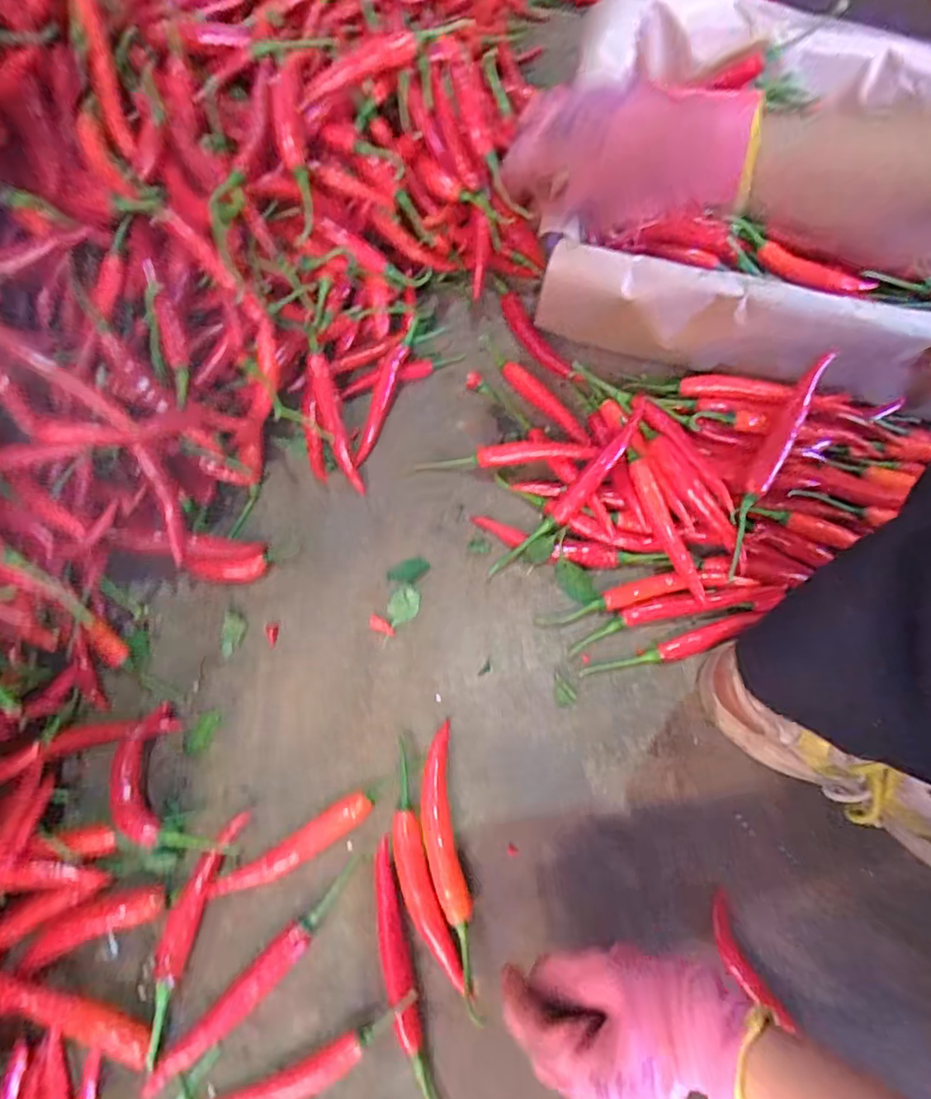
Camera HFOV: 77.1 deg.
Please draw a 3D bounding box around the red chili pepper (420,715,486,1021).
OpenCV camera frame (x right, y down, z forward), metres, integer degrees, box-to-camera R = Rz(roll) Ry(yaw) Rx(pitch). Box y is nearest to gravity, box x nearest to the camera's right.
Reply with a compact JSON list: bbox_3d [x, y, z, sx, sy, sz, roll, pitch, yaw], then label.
[{"bbox_3d":[-0.014,0.222,0.416,0.027,0.016,0.184,-7,68,-4],"label":"red chili pepper"}]

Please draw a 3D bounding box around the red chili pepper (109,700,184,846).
[{"bbox_3d":[-0.239,0.165,0.432,0.041,0.012,0.099,-8,52,-5],"label":"red chili pepper"}]

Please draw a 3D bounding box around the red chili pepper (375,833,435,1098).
[{"bbox_3d":[-0.041,0.291,0.384,0.019,0.029,0.182,-14,69,-7],"label":"red chili pepper"}]

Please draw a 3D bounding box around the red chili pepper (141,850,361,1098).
[{"bbox_3d":[-0.134,0.284,0.391,0.020,0.015,0.174,42,73,15],"label":"red chili pepper"}]

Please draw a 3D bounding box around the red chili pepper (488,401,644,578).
[{"bbox_3d":[0.092,-0.046,0.499,0.023,0.025,0.193,43,93,15],"label":"red chili pepper"}]

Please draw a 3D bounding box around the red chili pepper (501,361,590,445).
[{"bbox_3d":[0.077,-0.141,0.558,0.020,0.018,0.122,-33,72,-14],"label":"red chili pepper"}]

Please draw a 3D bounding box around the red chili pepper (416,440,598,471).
[{"bbox_3d":[0.034,-0.087,0.523,0.160,0.021,0.023,-4,67,13],"label":"red chili pepper"}]

